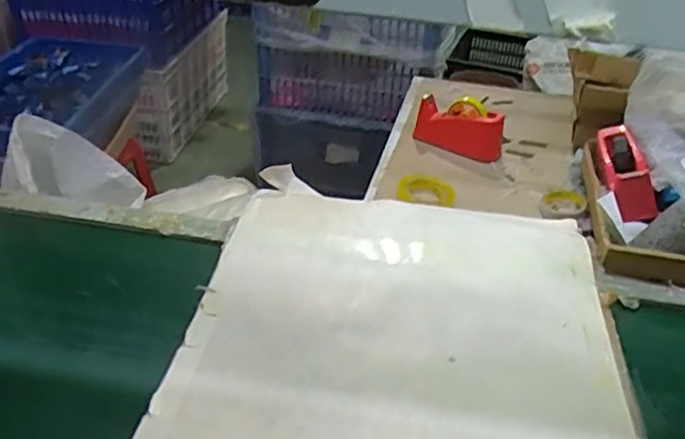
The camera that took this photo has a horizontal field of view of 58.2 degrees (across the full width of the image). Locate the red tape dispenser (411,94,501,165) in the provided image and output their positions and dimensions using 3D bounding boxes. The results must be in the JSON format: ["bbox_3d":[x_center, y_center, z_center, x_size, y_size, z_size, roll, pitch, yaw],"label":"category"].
[{"bbox_3d":[0.256,-0.202,1.354,0.196,0.101,0.086,15,40,15],"label":"red tape dispenser"}]

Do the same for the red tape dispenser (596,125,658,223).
[{"bbox_3d":[0.508,-0.088,1.119,0.071,0.065,0.202,-5,63,-6],"label":"red tape dispenser"}]

